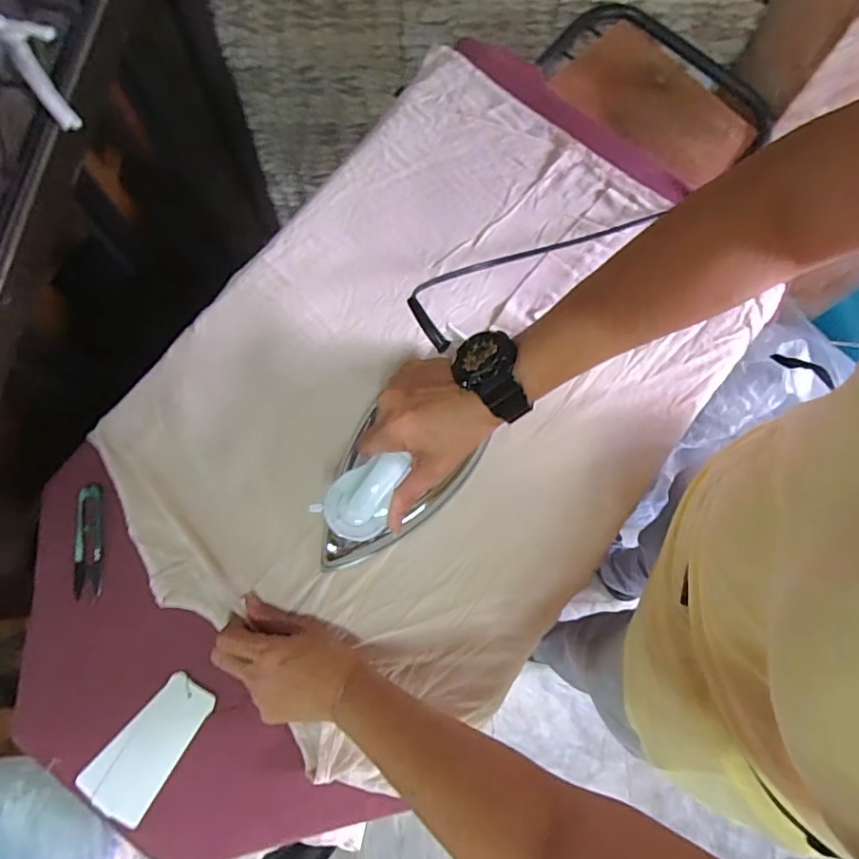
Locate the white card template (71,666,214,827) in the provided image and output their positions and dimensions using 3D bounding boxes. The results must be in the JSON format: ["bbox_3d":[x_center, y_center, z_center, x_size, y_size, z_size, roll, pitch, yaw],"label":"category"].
[{"bbox_3d":[-0.246,0.277,0.480,0.062,0.005,0.121,33,79,8],"label":"white card template"}]

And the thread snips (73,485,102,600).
[{"bbox_3d":[-0.318,0.102,0.507,0.023,0.006,0.100,-6,75,-2],"label":"thread snips"}]

